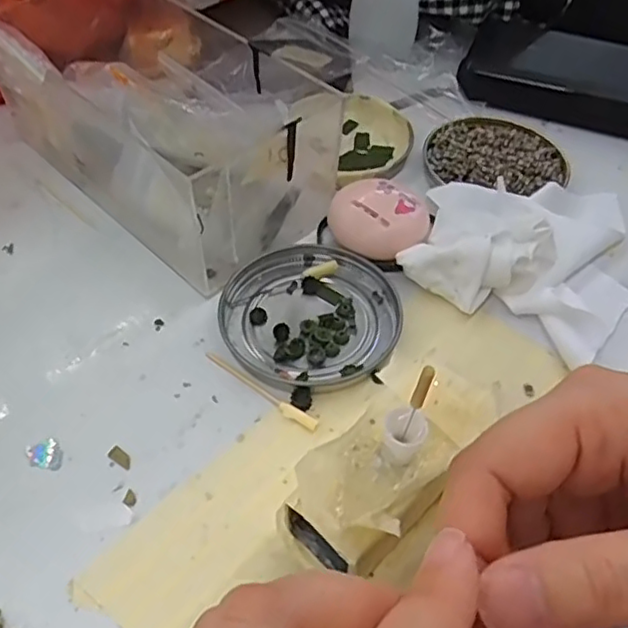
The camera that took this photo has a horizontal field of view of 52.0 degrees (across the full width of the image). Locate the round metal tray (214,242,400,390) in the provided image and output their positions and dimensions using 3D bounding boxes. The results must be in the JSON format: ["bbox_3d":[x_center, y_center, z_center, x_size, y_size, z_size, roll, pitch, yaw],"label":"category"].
[{"bbox_3d":[-0.002,-0.001,0.290,0.076,0.008,0.076,1,51,-1],"label":"round metal tray"}]

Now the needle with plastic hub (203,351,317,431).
[{"bbox_3d":[-0.023,0.031,0.265,0.058,0.004,0.006,30,56,21],"label":"needle with plastic hub"}]

